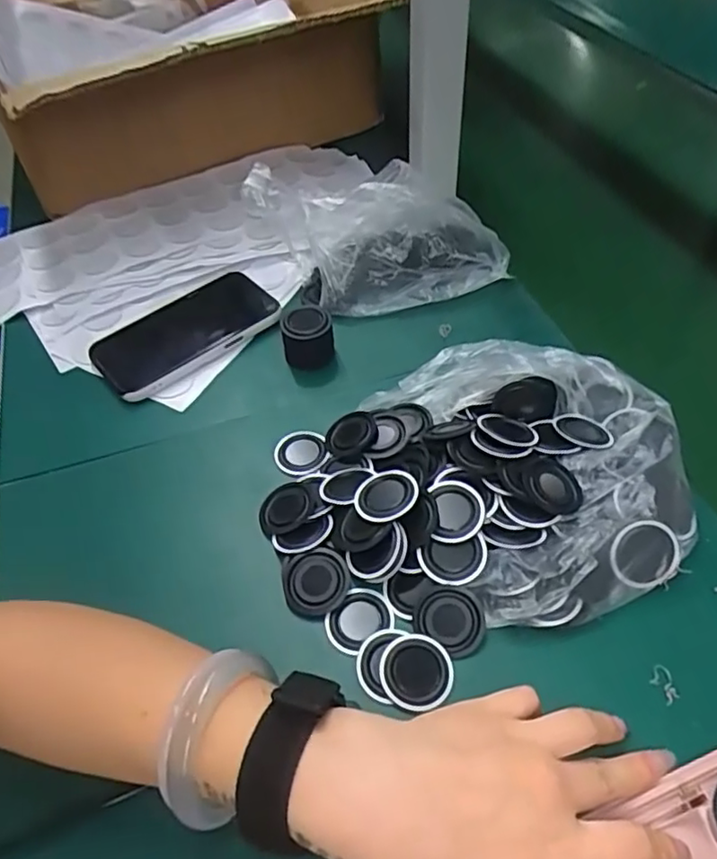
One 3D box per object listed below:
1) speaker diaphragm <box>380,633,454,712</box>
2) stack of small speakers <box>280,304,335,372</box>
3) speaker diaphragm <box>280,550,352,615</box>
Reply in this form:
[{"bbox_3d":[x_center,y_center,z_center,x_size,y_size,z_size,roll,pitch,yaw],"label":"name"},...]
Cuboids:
[{"bbox_3d":[0.031,0.131,0.336,0.038,0.004,0.037,0,67,0],"label":"speaker diaphragm"},{"bbox_3d":[-0.039,-0.074,0.487,0.039,0.038,0.034,-22,51,-14],"label":"stack of small speakers"},{"bbox_3d":[-0.025,0.088,0.365,0.038,0.006,0.036,-12,49,-6],"label":"speaker diaphragm"}]

